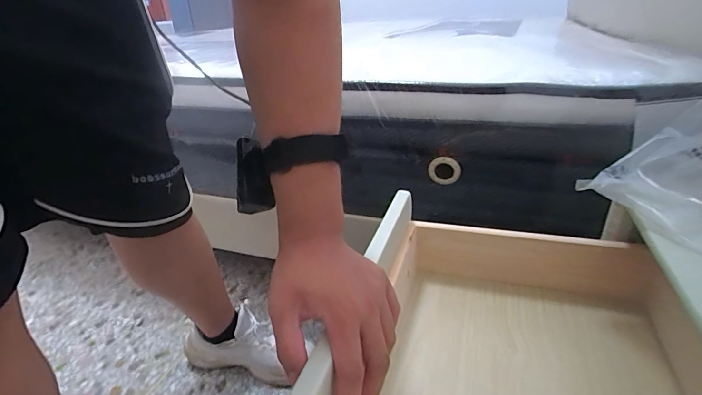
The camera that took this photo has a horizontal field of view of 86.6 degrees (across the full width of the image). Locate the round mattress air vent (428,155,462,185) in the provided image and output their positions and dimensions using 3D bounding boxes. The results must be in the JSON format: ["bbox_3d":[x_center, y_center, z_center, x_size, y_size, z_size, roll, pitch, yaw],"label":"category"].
[{"bbox_3d":[0.171,-0.049,0.683,0.058,0.053,0.012,9,30,22],"label":"round mattress air vent"}]

